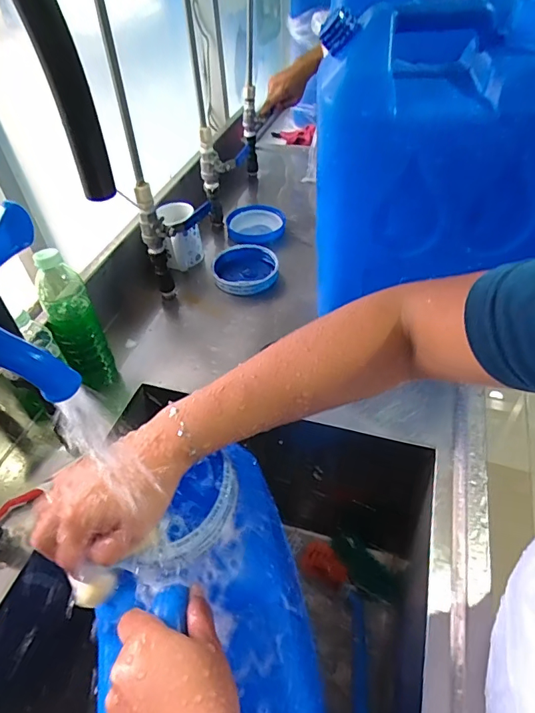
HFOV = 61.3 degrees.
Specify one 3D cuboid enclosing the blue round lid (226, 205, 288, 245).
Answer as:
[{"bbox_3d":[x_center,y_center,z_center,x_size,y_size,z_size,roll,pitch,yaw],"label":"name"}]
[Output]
[{"bbox_3d":[-0.026,-0.276,0.949,0.120,0.023,0.134,-18,47,-12],"label":"blue round lid"}]

